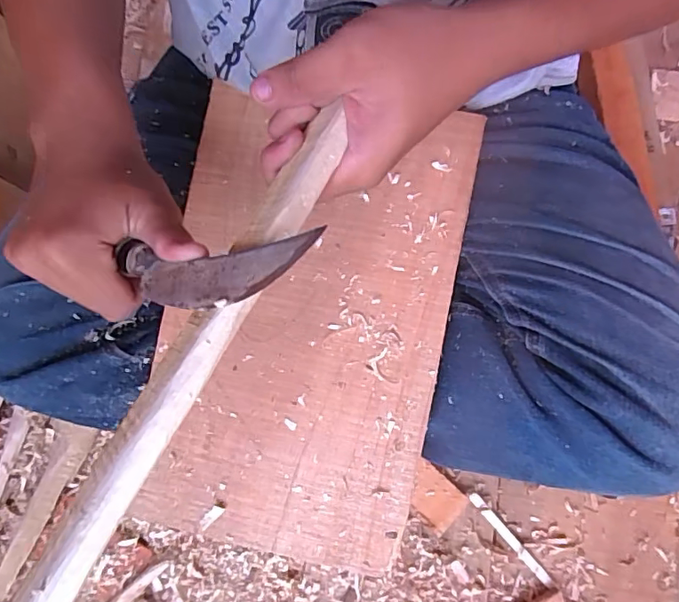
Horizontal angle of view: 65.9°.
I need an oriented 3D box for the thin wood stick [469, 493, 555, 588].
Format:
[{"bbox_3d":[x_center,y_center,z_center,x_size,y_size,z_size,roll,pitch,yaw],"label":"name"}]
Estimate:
[{"bbox_3d":[0.165,0.229,0.501,0.009,0.007,0.108,-41,80,-7],"label":"thin wood stick"}]

